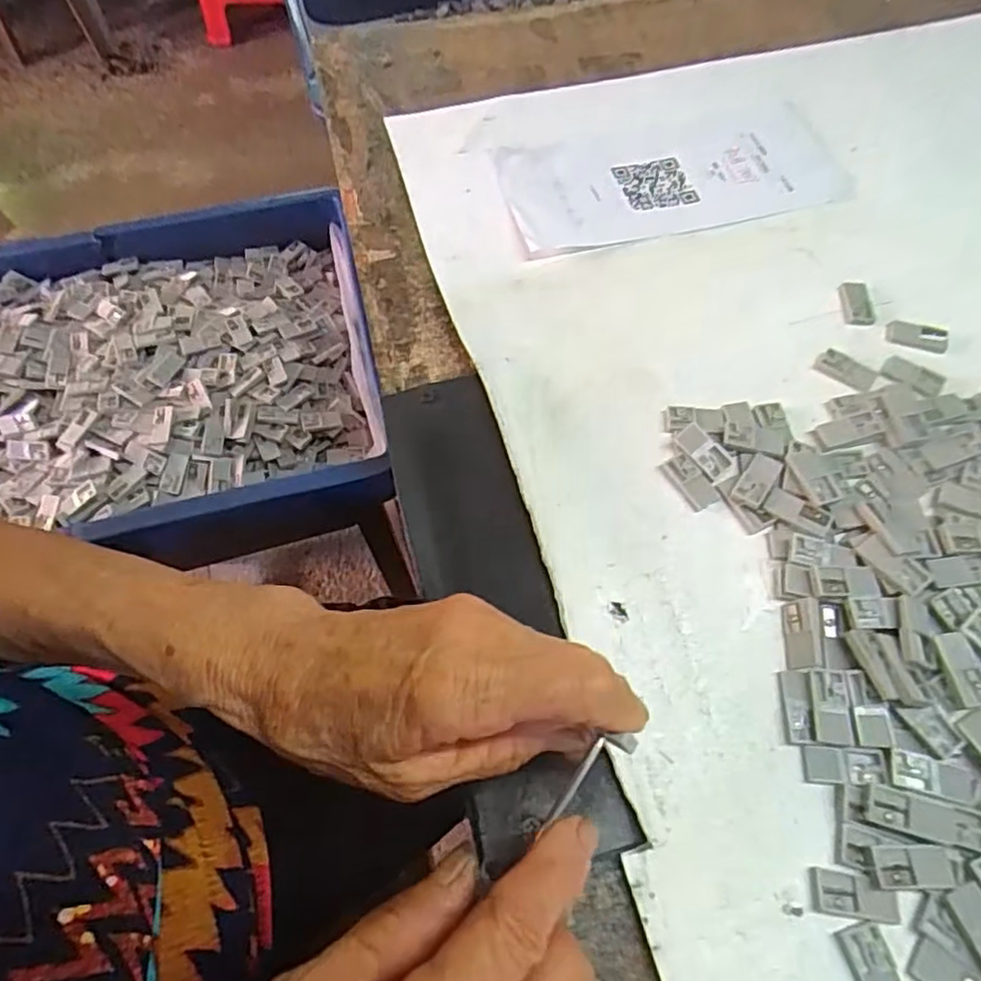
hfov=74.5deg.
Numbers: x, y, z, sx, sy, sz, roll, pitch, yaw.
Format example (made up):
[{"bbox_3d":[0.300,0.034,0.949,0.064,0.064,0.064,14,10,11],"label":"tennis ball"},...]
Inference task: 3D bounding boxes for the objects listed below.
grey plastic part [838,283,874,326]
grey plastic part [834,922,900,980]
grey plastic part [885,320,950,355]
[{"bbox_3d":[0.196,-0.100,0.344,0.016,0.004,0.028,4,62,3],"label":"grey plastic part"},{"bbox_3d":[0.125,0.157,0.208,0.014,0.004,0.028,-15,63,-7],"label":"grey plastic part"},{"bbox_3d":[0.221,-0.080,0.334,0.029,0.004,0.015,16,63,9],"label":"grey plastic part"}]

